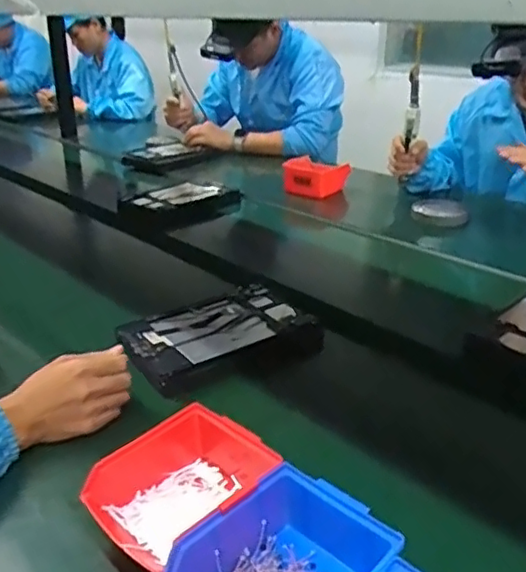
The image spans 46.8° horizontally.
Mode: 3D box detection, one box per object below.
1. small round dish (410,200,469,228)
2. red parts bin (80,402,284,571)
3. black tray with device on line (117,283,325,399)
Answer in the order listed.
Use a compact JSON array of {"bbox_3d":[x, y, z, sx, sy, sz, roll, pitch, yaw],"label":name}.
[{"bbox_3d":[0.372,-0.153,1.296,0.105,0.042,0.101,2,27,2],"label":"small round dish"},{"bbox_3d":[-0.053,0.179,0.546,0.182,0.071,0.122,-21,34,-36],"label":"red parts bin"},{"bbox_3d":[-0.062,0.069,0.840,0.253,0.042,0.154,-16,32,-31],"label":"black tray with device on line"}]

